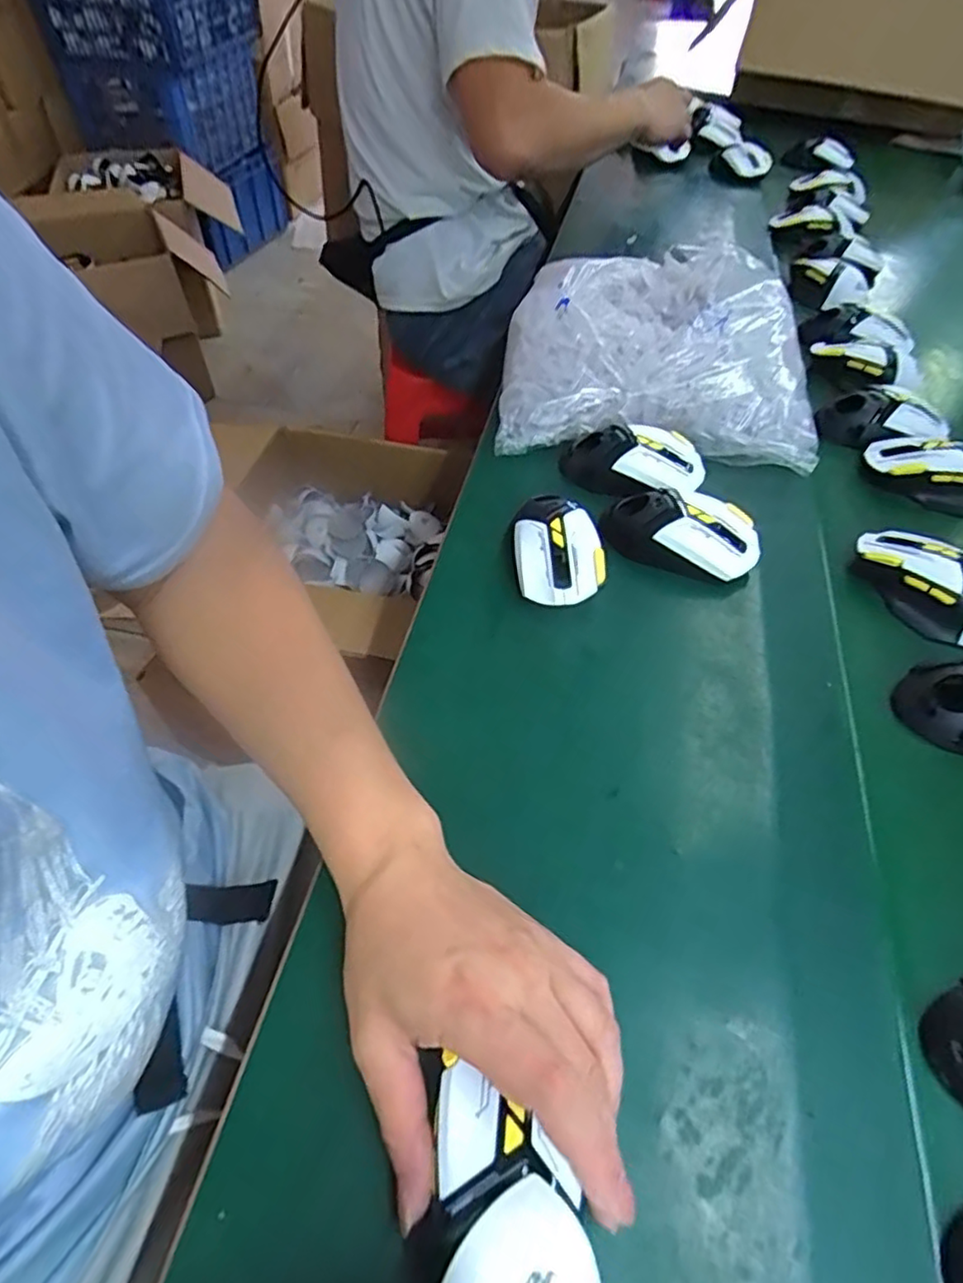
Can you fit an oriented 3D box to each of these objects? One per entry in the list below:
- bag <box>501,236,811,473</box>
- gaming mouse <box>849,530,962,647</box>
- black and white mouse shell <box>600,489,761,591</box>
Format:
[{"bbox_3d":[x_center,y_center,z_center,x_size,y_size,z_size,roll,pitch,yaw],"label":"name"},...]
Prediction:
[{"bbox_3d":[0.171,-0.311,0.645,0.278,0.088,0.346,7,52,4],"label":"bag"},{"bbox_3d":[0.335,-0.043,0.470,0.062,0.033,0.116,-27,58,-21],"label":"gaming mouse"},{"bbox_3d":[0.154,-0.085,0.492,0.119,0.037,0.061,24,55,16],"label":"black and white mouse shell"}]

